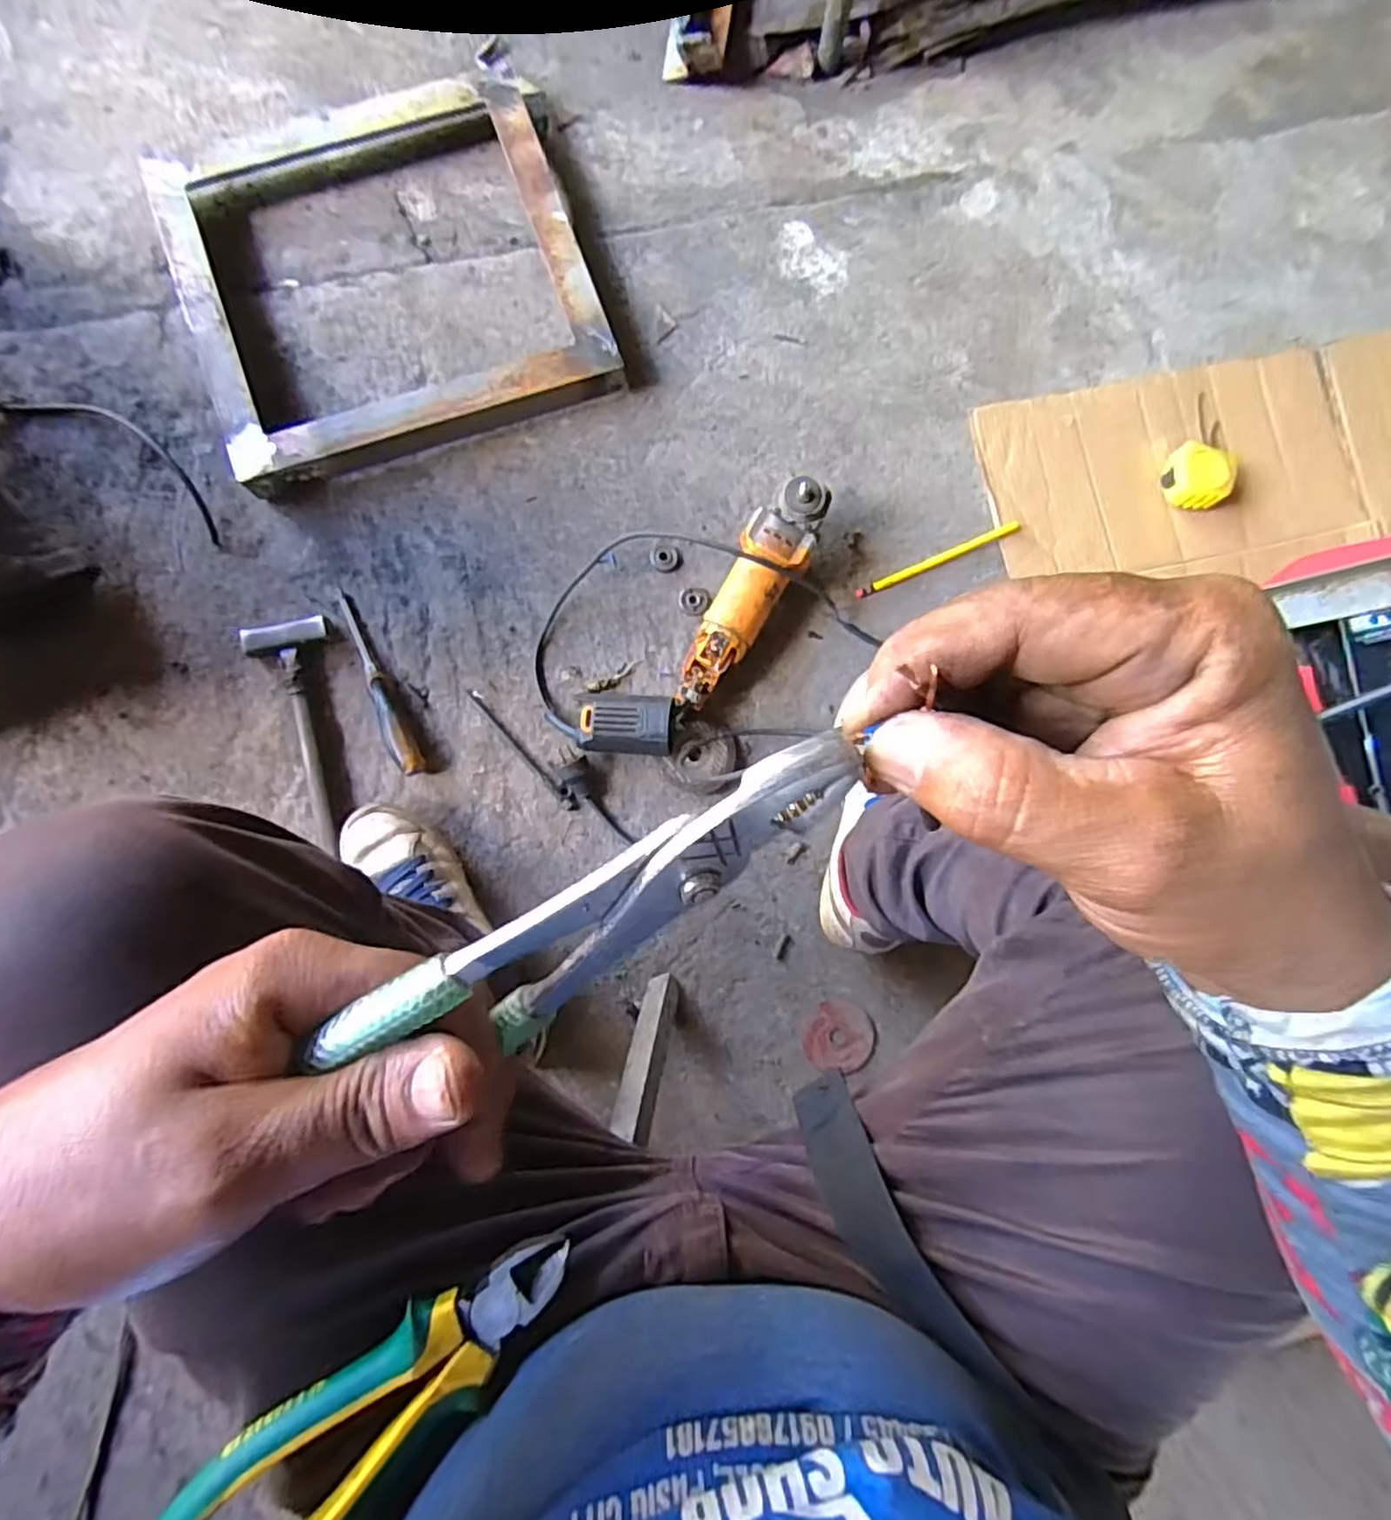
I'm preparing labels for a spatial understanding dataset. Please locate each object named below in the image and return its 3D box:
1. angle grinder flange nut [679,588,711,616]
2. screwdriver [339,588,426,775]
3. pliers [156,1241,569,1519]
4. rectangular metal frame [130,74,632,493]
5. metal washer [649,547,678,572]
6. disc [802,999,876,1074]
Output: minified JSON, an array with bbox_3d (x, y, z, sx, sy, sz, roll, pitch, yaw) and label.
[{"bbox_3d":[-0.001,-0.168,0.738,0.031,0.009,0.031,-3,84,-5],"label":"angle grinder flange nut"},{"bbox_3d":[-0.319,-0.076,0.696,0.024,0.023,0.198,-25,86,-6],"label":"screwdriver"},{"bbox_3d":[-0.126,0.254,0.274,0.166,0.026,0.053,-40,89,-5],"label":"pliers"},{"bbox_3d":[-0.319,-0.514,0.729,0.398,0.051,0.394,-19,86,-6],"label":"rectangular metal frame"},{"bbox_3d":[-0.033,-0.212,0.740,0.029,0.009,0.025,-9,85,-5],"label":"metal washer"},{"bbox_3d":[0.145,0.279,0.705,0.069,0.004,0.068,0,84,-4],"label":"disc"}]

